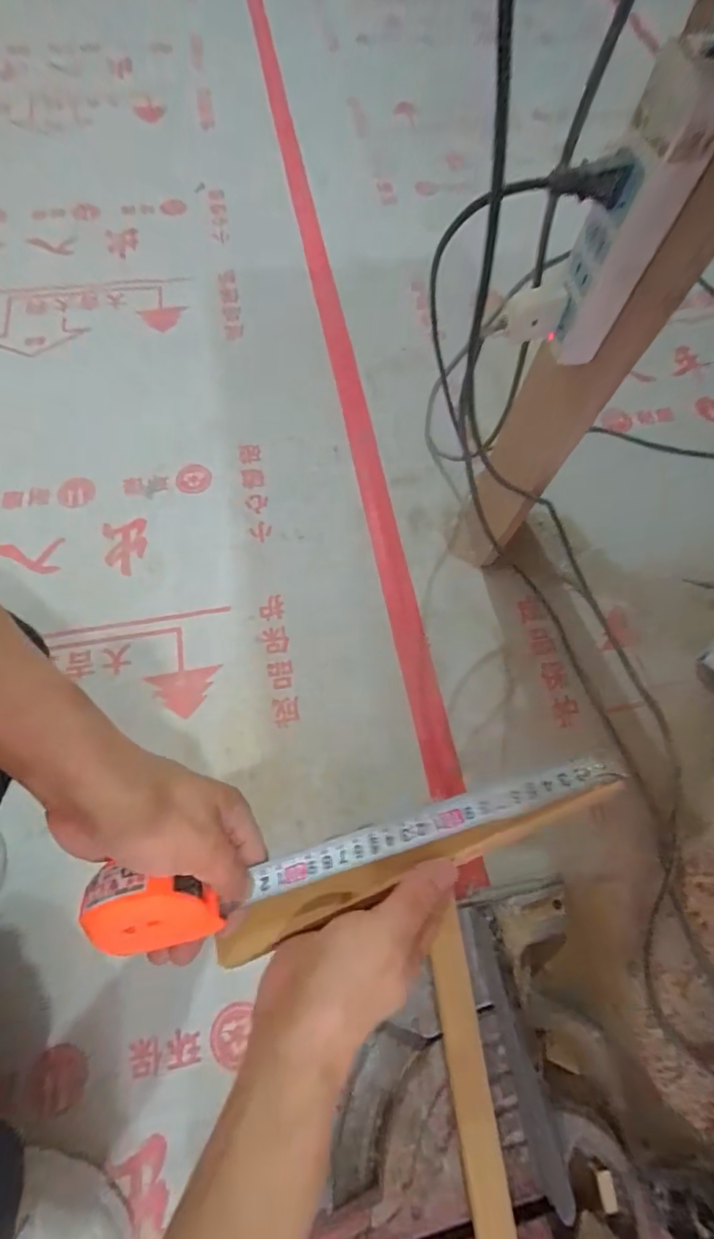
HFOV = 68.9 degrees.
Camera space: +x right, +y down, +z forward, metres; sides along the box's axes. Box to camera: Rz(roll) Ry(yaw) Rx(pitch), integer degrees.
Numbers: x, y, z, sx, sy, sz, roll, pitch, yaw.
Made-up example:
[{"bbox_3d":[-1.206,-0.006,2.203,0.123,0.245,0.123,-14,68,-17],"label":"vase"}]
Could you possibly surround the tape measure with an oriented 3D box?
[{"bbox_3d":[0.002,0.130,0.304,0.299,0.047,0.040,-14,67,-8],"label":"tape measure"}]

